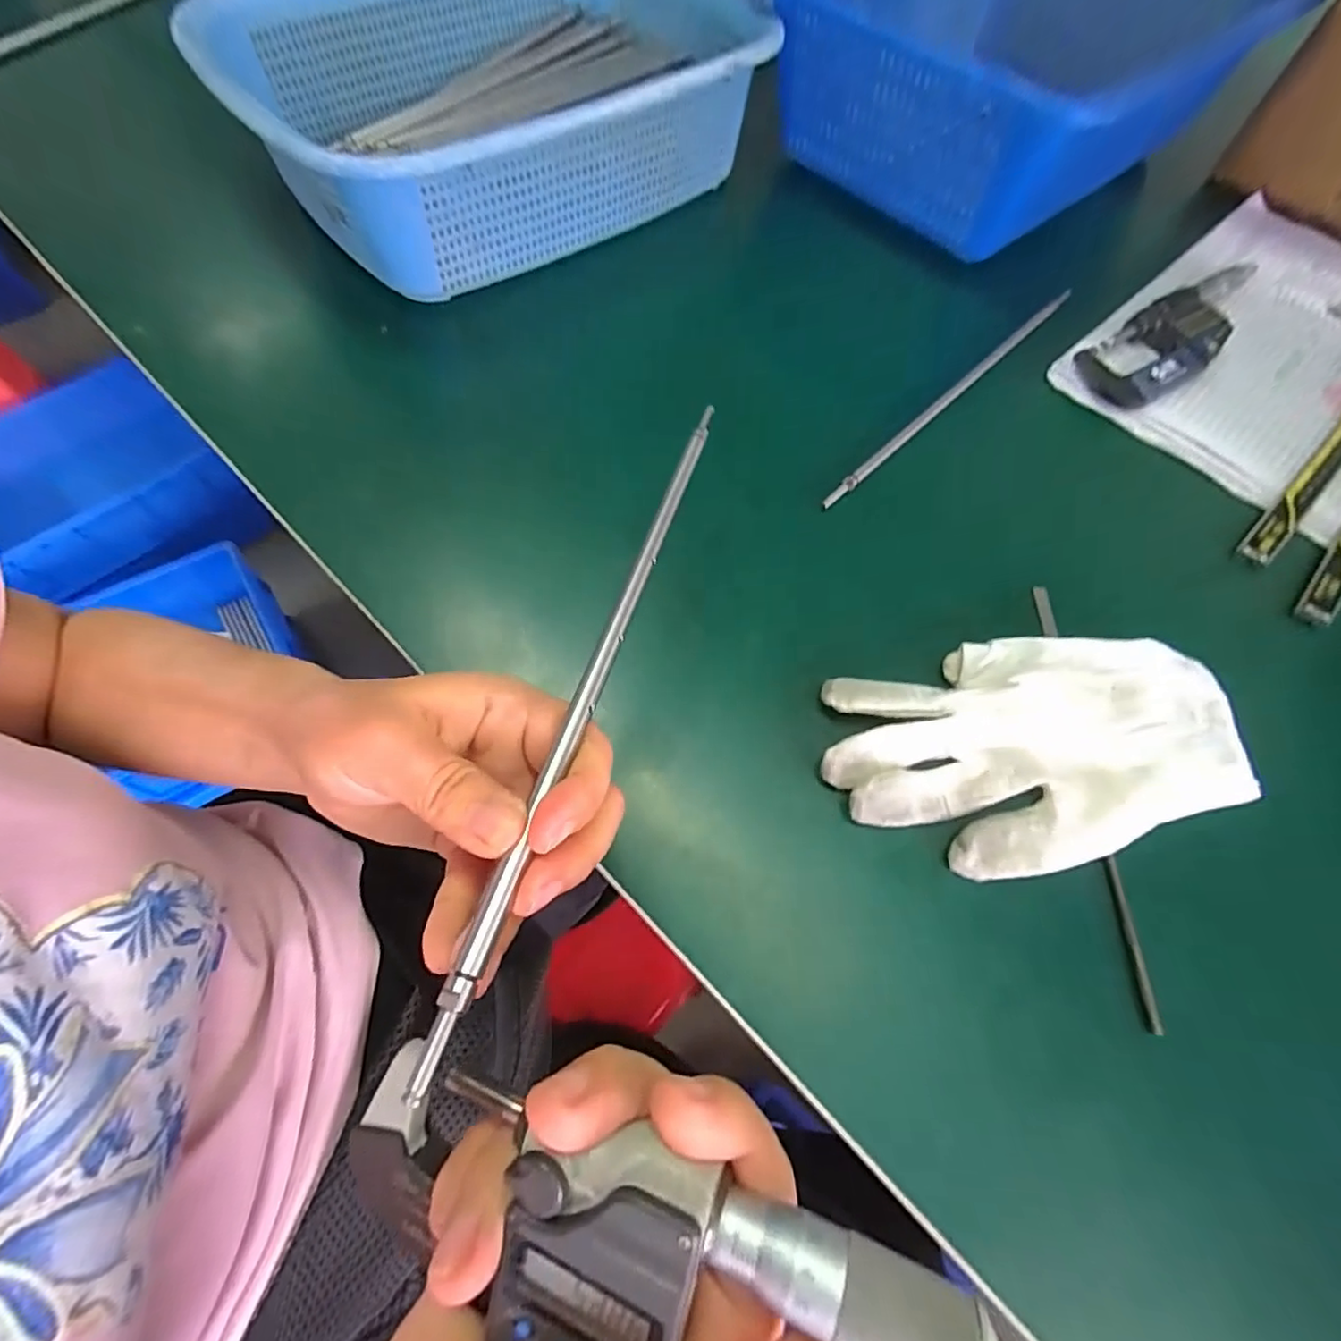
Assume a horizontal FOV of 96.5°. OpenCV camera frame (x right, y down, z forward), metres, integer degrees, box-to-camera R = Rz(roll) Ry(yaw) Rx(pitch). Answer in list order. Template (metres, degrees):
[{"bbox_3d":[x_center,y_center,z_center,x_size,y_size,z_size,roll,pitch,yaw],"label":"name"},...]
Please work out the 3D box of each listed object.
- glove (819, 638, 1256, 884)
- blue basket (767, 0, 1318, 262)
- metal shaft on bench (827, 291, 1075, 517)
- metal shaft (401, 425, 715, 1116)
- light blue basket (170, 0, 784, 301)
[{"bbox_3d":[0.157,0.033,0.265,0.172,0.026,0.097,-13,66,-9],"label":"glove"},{"bbox_3d":[0.253,-0.448,0.445,0.331,0.132,0.224,-31,70,-16],"label":"blue basket"},{"bbox_3d":[0.176,-0.173,0.370,0.258,0.006,0.006,-41,74,-20],"label":"metal shaft on bench"},{"bbox_3d":[-0.020,-0.011,0.208,0.007,0.006,0.270,17,57,4],"label":"metal shaft"},{"bbox_3d":[-0.115,-0.392,0.418,0.342,0.100,0.240,-35,72,-18],"label":"light blue basket"}]

